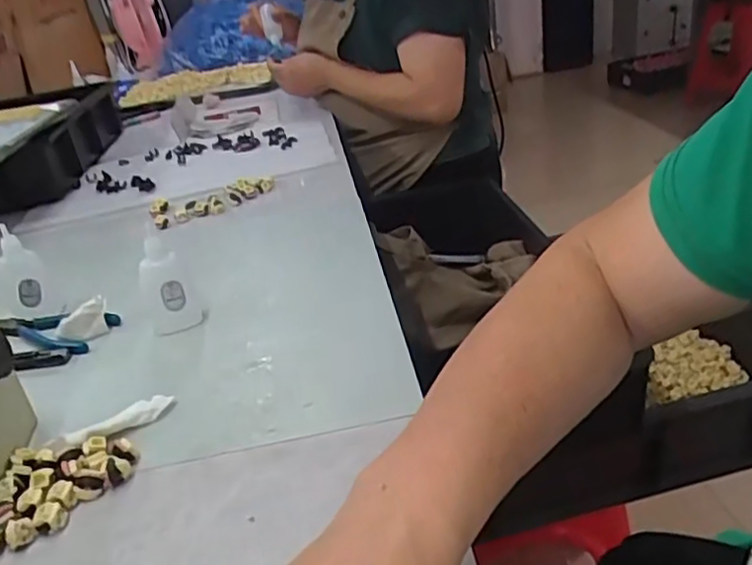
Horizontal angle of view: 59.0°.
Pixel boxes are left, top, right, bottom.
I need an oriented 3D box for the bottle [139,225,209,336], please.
[{"bbox_3d":[-0.175,0.001,0.560,0.046,0.078,0.033,-17,30,-14],"label":"bottle"}]

